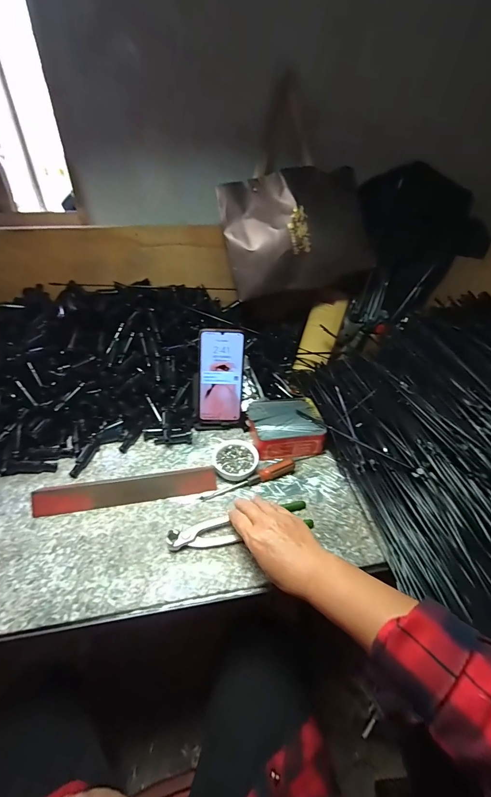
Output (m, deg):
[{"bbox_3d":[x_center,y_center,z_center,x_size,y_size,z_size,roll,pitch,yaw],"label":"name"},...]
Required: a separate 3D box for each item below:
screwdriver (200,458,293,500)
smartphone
[{"bbox_3d":[0.006,0.125,0.522,0.154,0.022,0.018,-12,41,-15],"label":"screwdriver"},{"bbox_3d":[-0.042,-0.036,0.588,0.076,0.167,0.013,2,17,-9],"label":"smartphone"}]

